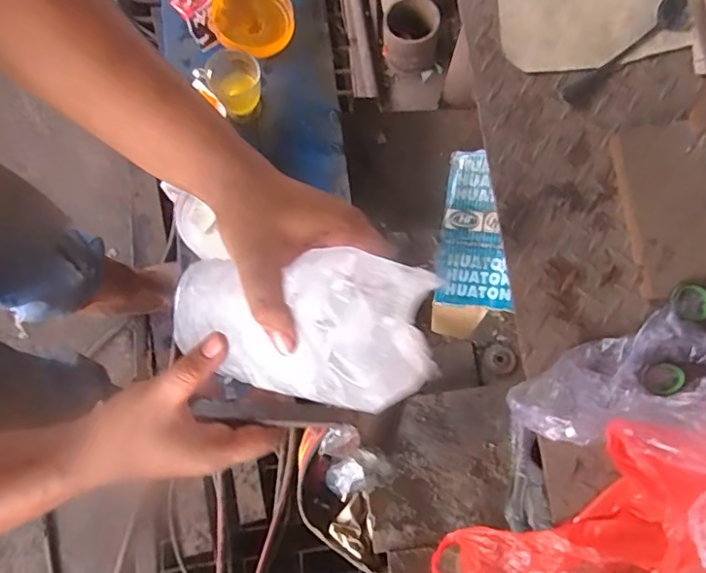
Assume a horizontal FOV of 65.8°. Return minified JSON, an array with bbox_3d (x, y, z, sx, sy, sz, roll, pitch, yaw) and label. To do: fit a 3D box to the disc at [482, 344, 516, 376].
[{"bbox_3d":[0.348,0.177,1.308,0.074,0.022,0.068,0,79,1],"label":"disc"}]

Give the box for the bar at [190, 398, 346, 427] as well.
[{"bbox_3d":[-0.063,0.093,0.403,0.115,0.005,0.015,1,78,15],"label":"bar"}]

